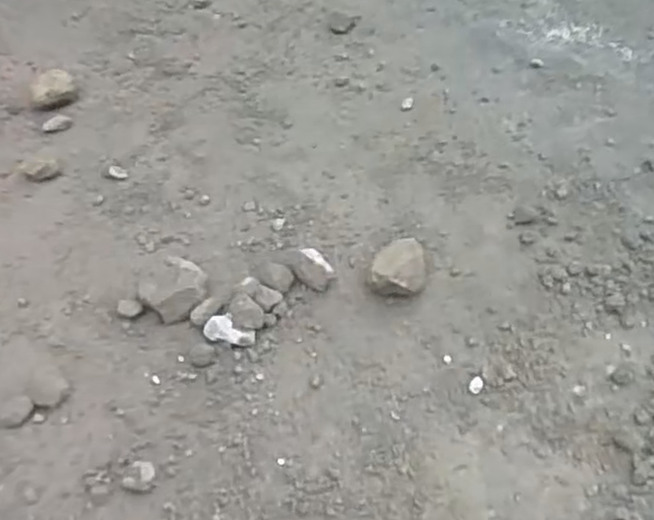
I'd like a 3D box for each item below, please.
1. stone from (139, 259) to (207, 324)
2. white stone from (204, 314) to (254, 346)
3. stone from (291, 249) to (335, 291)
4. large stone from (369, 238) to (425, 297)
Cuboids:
[{"bbox_3d":[-0.268,0.048,1.237,0.130,0.063,0.111,35,62,27],"label":"stone"},{"bbox_3d":[-0.162,0.119,1.181,0.088,0.028,0.042,9,50,12],"label":"white stone"},{"bbox_3d":[-0.027,0.013,1.238,0.061,0.051,0.084,-35,55,-23],"label":"stone"},{"bbox_3d":[0.124,0.013,1.224,0.096,0.069,0.104,11,51,14],"label":"large stone"}]

